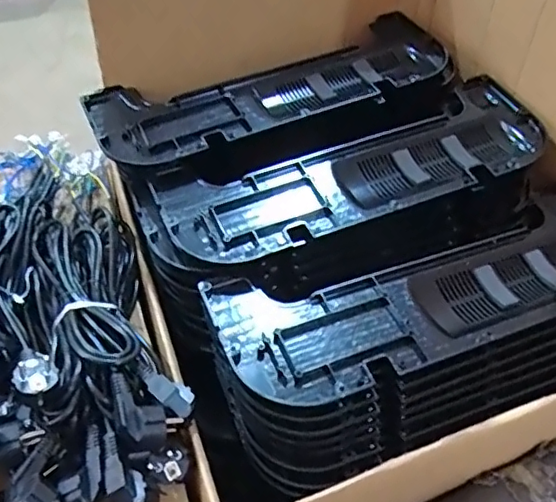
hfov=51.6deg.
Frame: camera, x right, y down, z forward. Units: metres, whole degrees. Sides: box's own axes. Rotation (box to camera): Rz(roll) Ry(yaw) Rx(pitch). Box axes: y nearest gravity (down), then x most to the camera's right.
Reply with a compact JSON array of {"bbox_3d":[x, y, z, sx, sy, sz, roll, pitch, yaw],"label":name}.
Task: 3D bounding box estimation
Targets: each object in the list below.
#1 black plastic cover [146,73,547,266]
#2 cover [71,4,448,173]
[{"bbox_3d":[0.100,-0.097,0.682,0.481,0.044,0.165,-18,51,-19],"label":"black plastic cover"},{"bbox_3d":[-0.002,-0.216,0.752,0.475,0.049,0.174,-17,51,-18],"label":"cover"}]

